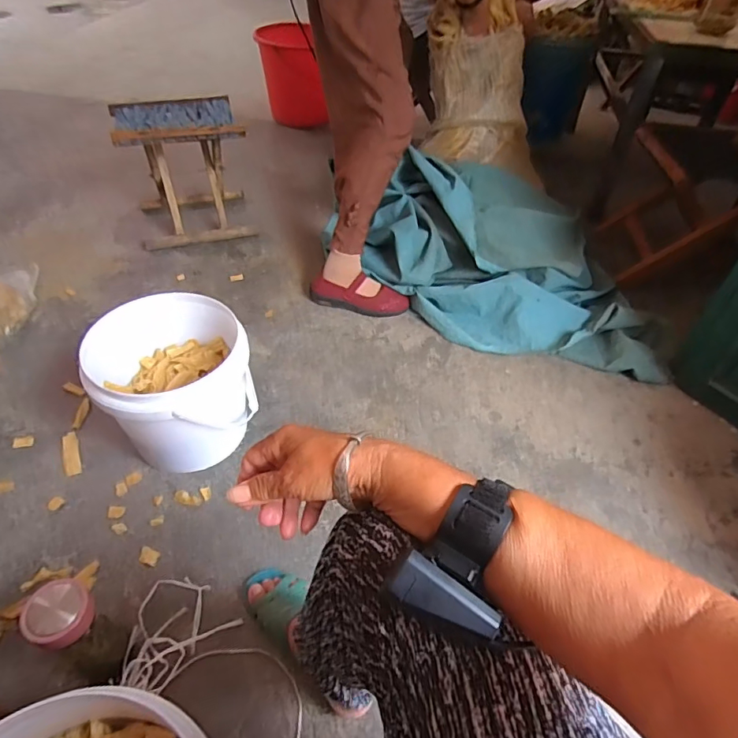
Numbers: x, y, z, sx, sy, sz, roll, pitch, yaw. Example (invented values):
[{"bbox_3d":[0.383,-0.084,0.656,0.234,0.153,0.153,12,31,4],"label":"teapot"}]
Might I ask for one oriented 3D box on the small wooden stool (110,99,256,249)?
[{"bbox_3d":[-0.482,-0.523,1.330,0.299,0.290,0.233,-9,48,-13],"label":"small wooden stool"}]

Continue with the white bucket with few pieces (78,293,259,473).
[{"bbox_3d":[-0.323,0.033,0.866,0.232,0.213,0.246,2,46,-2],"label":"white bucket with few pieces"}]

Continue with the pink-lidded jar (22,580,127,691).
[{"bbox_3d":[-0.352,0.325,0.603,0.091,0.174,0.075,24,49,18],"label":"pink-lidded jar"}]

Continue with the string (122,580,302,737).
[{"bbox_3d":[-0.207,0.393,0.660,0.284,0.022,0.153,25,47,17],"label":"string"}]

